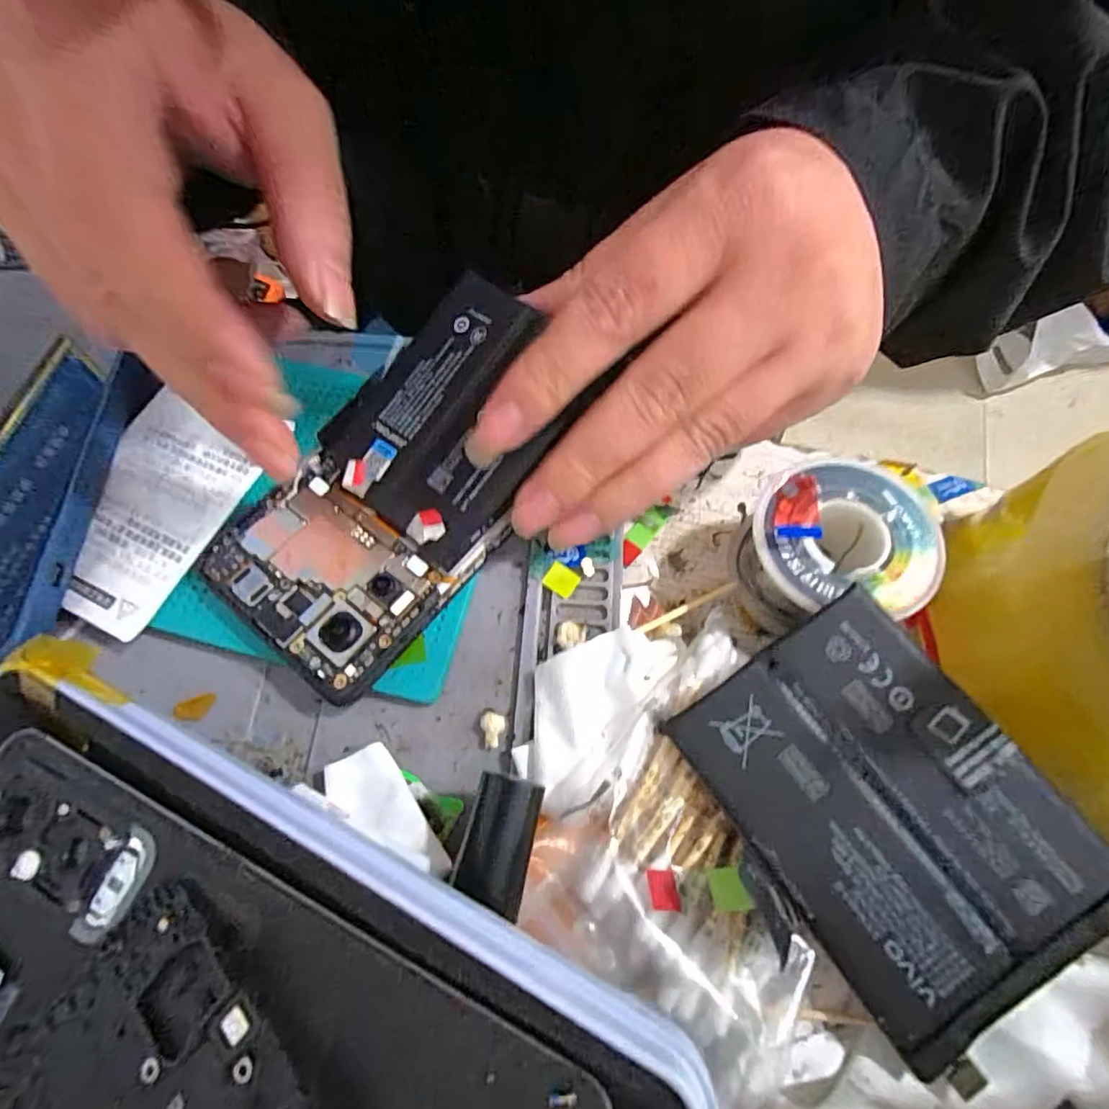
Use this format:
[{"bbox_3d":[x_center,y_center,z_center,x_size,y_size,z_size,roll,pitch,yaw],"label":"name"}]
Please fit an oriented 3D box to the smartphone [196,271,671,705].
[{"bbox_3d":[-0.049,-0.026,0.180,0.073,0.009,0.135,37,82,13],"label":"smartphone"}]

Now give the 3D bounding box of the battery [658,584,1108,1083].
[{"bbox_3d":[0.078,0.058,0.129,0.063,0.004,0.084,-36,71,-2],"label":"battery"}]

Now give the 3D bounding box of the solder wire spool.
[{"bbox_3d":[0.087,0.000,0.174,0.052,0.033,0.049,0,67,1],"label":"solder wire spool"}]

